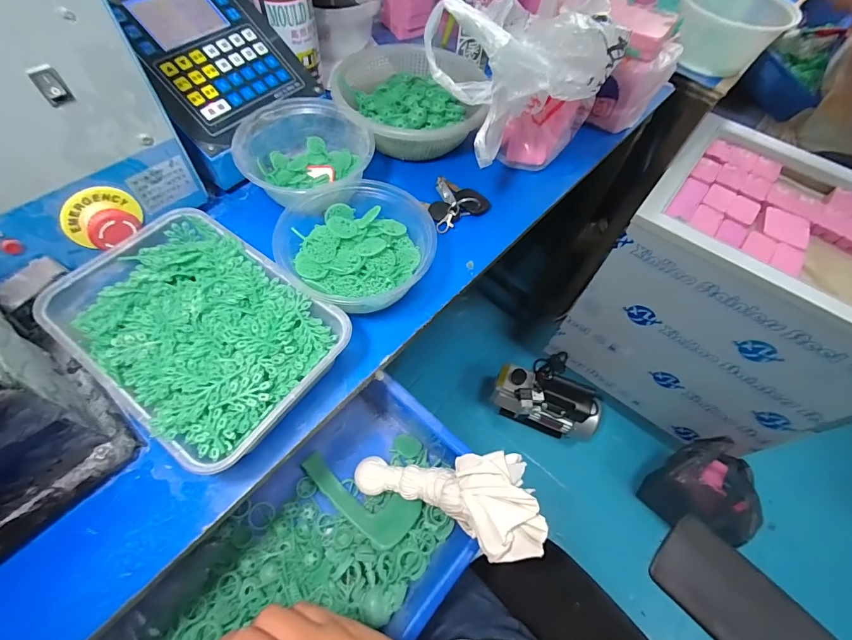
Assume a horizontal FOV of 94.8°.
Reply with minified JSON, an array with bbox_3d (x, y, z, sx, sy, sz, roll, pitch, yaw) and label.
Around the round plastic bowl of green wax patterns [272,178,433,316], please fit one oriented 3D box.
[{"bbox_3d":[-0.071,-0.067,0.366,0.125,0.061,0.125,2,59,-3],"label":"round plastic bowl of green wax patterns"}]

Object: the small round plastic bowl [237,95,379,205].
[{"bbox_3d":[-0.129,-0.176,0.416,0.131,0.050,0.117,-23,63,-16],"label":"small round plastic bowl"}]

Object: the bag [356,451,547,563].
[{"bbox_3d":[0.020,0.165,0.391,0.194,0.048,0.094,6,56,25],"label":"bag"}]

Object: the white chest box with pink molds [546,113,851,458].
[{"bbox_3d":[0.660,-0.053,0.896,0.493,0.494,0.427,33,62,15],"label":"white chest box with pink molds"}]

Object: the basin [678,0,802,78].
[{"bbox_3d":[0.460,-0.451,0.605,0.162,0.080,0.136,29,61,13],"label":"basin"}]

